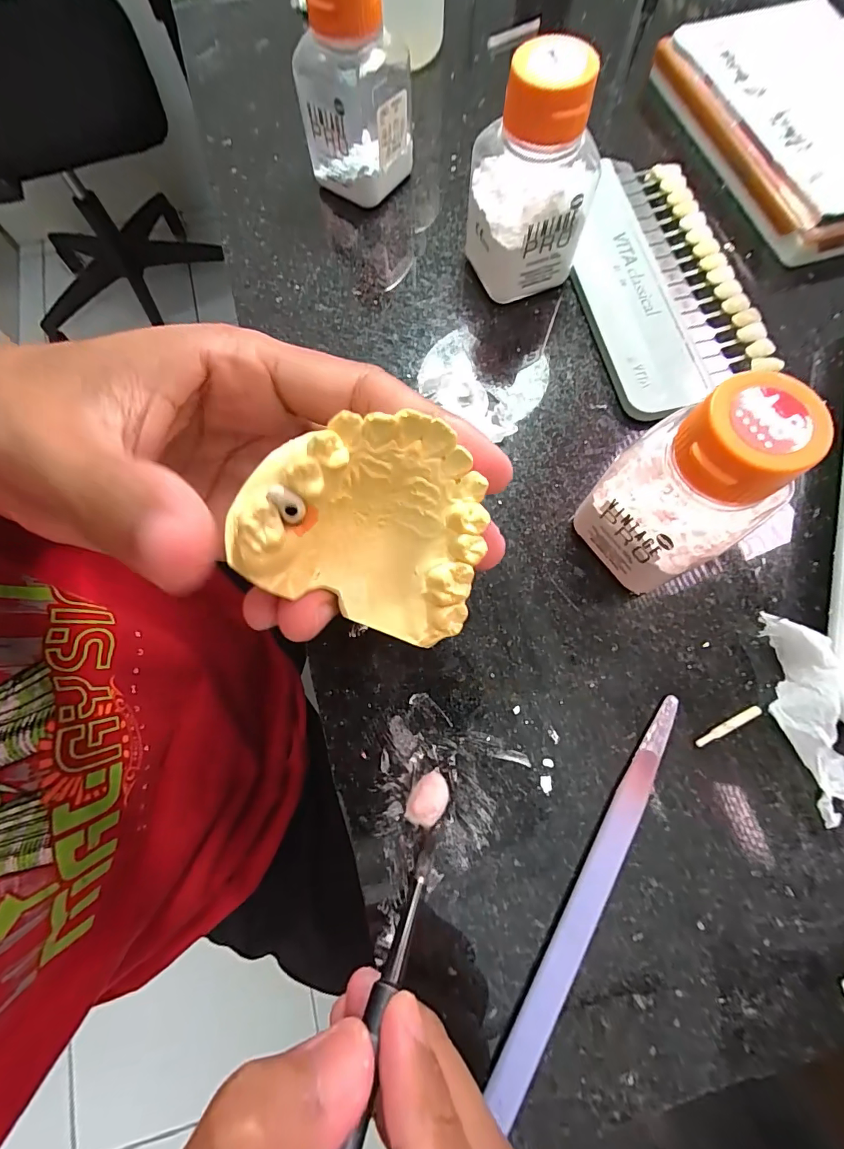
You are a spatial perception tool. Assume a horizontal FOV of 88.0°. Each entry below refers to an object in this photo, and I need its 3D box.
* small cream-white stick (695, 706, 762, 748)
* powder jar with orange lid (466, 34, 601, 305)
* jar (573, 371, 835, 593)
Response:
[{"bbox_3d":[0.105,0.052,0.150,0.026,0.004,0.004,-26,77,-6],"label":"small cream-white stick"},{"bbox_3d":[0.041,-0.155,0.175,0.039,0.071,0.041,-23,74,-6],"label":"powder jar with orange lid"},{"bbox_3d":[0.079,-0.024,0.136,0.032,0.074,0.042,-37,78,-8],"label":"jar"}]

